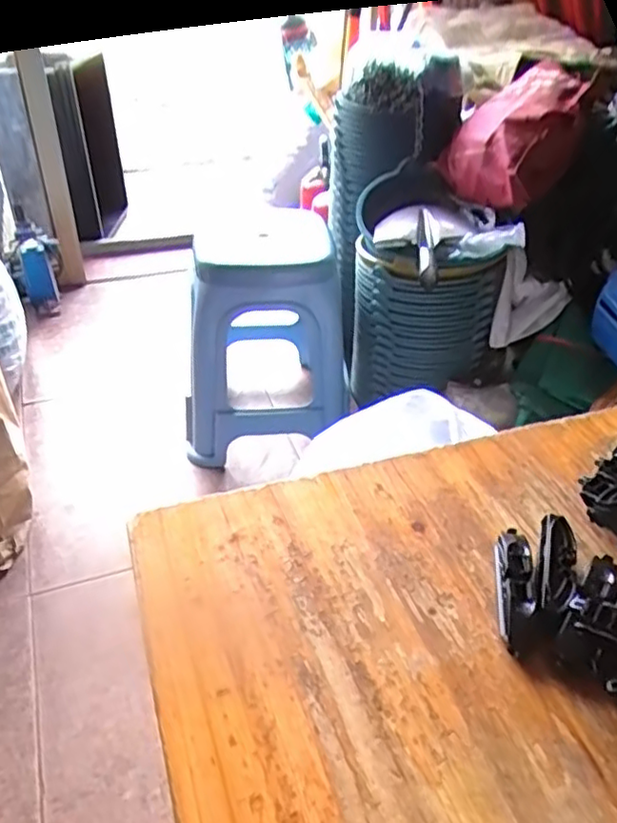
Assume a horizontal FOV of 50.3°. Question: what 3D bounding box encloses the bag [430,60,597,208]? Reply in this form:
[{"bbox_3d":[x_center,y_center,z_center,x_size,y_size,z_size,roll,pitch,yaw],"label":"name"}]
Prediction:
[{"bbox_3d":[0.396,-0.520,1.262,0.198,0.213,0.203,-16,42,-21],"label":"bag"}]

